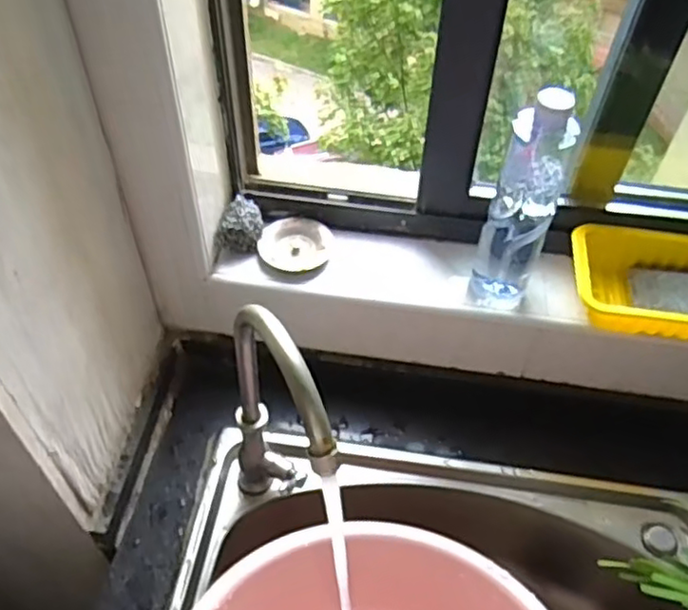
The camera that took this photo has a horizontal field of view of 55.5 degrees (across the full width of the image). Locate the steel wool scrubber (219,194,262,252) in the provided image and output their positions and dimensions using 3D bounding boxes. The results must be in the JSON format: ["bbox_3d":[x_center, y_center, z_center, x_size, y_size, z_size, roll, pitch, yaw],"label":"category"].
[{"bbox_3d":[-0.114,-0.090,0.747,0.038,0.045,0.061,9,51,5],"label":"steel wool scrubber"}]

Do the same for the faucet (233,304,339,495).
[{"bbox_3d":[-0.058,0.130,0.593,0.037,0.308,0.157,-27,56,-22],"label":"faucet"}]

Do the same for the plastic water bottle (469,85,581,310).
[{"bbox_3d":[0.175,-0.094,0.637,0.061,0.233,0.057,17,52,12],"label":"plastic water bottle"}]

